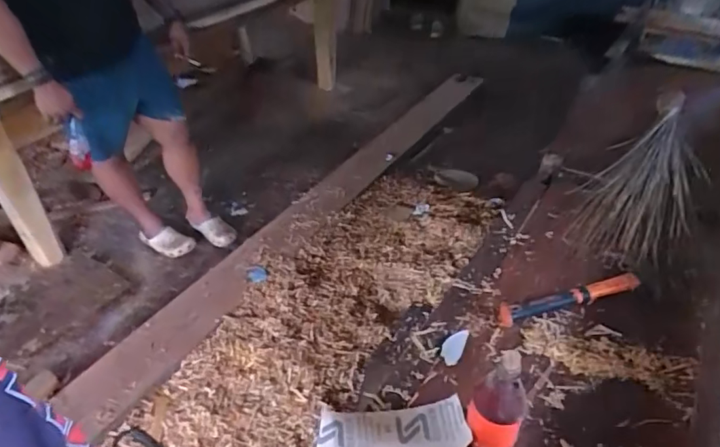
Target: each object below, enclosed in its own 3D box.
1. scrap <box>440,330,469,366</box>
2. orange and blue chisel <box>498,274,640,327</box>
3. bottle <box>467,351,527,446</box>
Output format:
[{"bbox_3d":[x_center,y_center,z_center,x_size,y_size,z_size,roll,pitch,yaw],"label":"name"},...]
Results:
[{"bbox_3d":[0.154,0.201,0.815,0.033,0.004,0.074,17,42,20],"label":"scrap"},{"bbox_3d":[0.373,0.131,0.884,0.271,0.035,0.037,-11,40,-13],"label":"orange and blue chisel"},{"bbox_3d":[0.174,0.238,0.634,0.061,0.170,0.053,8,40,10],"label":"bottle"}]

